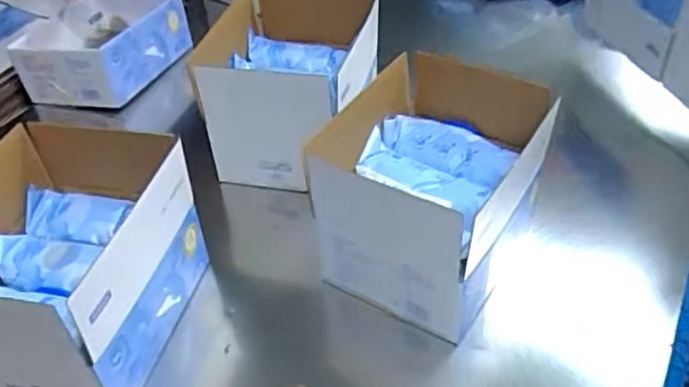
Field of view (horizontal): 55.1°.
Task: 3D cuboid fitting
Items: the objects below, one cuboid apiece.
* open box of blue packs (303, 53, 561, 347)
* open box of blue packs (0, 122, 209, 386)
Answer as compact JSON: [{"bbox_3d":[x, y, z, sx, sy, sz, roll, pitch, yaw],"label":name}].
[{"bbox_3d":[0.114,-0.014,0.821,0.213,0.196,0.283,23,49,27],"label":"open box of blue packs"},{"bbox_3d":[-0.322,0.081,0.738,0.255,0.193,0.251,4,43,9],"label":"open box of blue packs"}]

